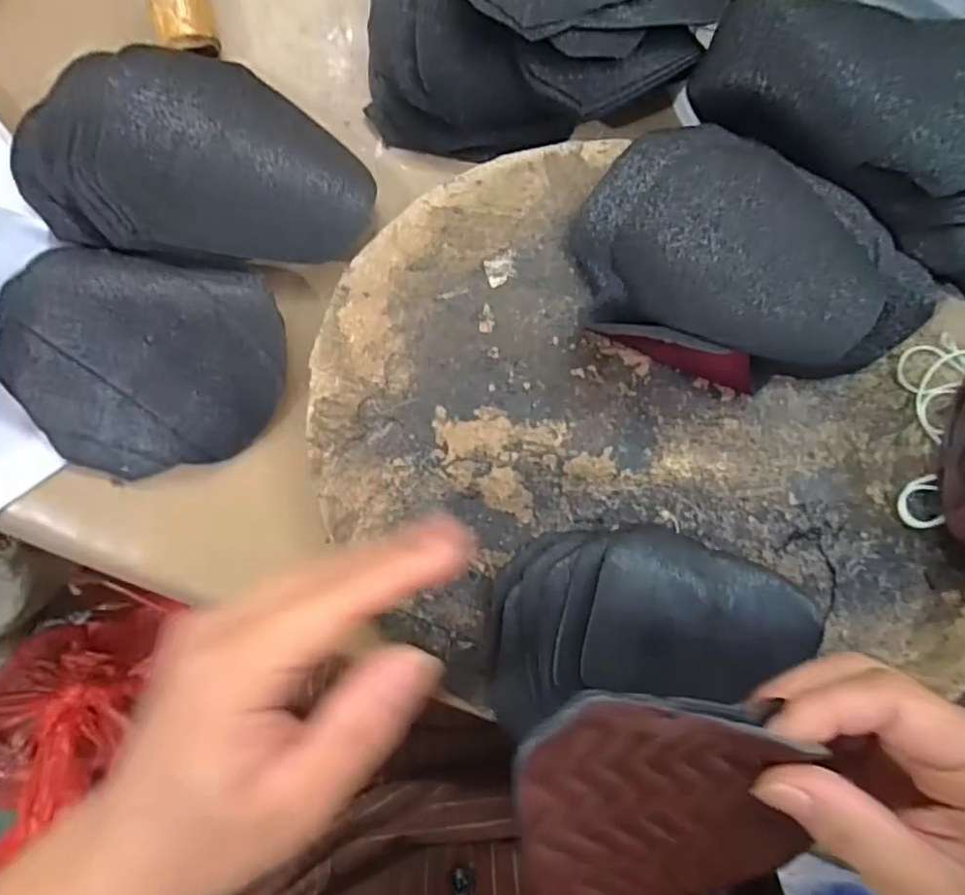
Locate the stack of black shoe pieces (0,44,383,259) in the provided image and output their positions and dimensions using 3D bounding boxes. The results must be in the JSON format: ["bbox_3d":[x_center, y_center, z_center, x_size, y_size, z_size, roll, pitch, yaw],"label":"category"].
[{"bbox_3d":[-0.121,-0.126,0.267,0.141,0.025,0.083,3,85,-6],"label":"stack of black shoe pieces"}]

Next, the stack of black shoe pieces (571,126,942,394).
[{"bbox_3d":[0.118,-0.079,0.272,0.152,0.056,0.102,20,83,-4],"label":"stack of black shoe pieces"}]

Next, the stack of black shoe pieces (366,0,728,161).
[{"bbox_3d":[0.025,-0.195,0.275,0.160,0.047,0.103,-24,88,-8],"label":"stack of black shoe pieces"}]

